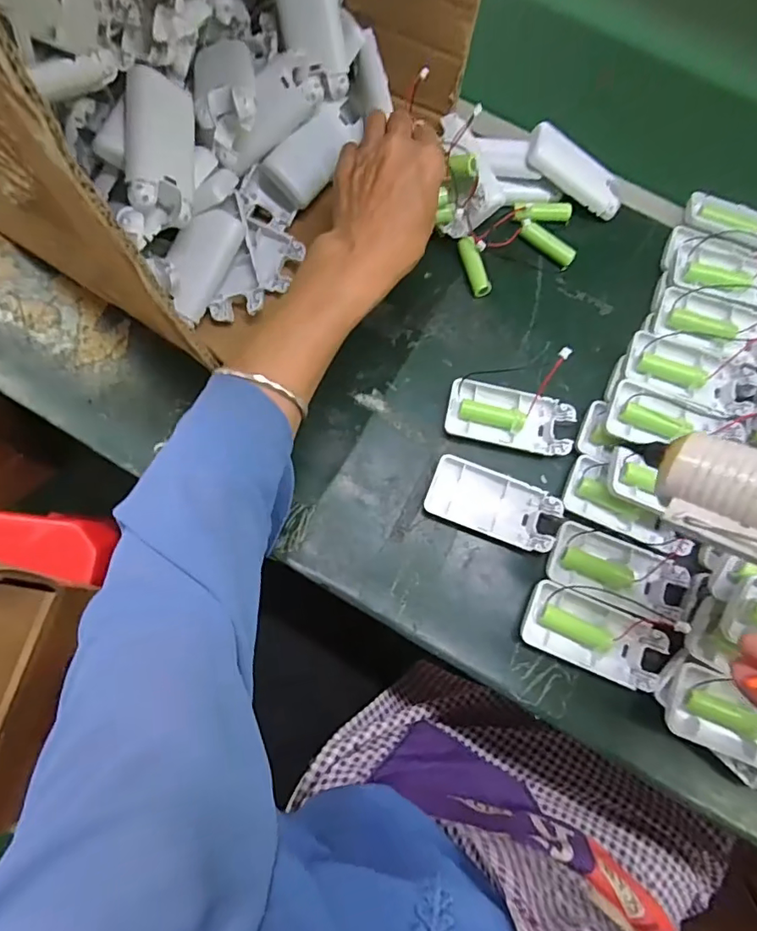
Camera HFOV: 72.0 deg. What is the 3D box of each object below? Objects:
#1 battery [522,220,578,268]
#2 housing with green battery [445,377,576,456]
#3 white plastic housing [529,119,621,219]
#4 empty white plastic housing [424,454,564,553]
[{"bbox_3d":[0.141,-0.185,0.436,0.049,0.015,0.015,38,76,7],"label":"battery"},{"bbox_3d":[0.099,-0.036,0.395,0.094,0.015,0.044,13,75,0],"label":"housing with green battery"},{"bbox_3d":[0.165,-0.243,0.435,0.094,0.014,0.035,29,74,-18],"label":"white plastic housing"},{"bbox_3d":[0.083,0.028,0.378,0.093,0.012,0.046,21,75,2],"label":"empty white plastic housing"}]

